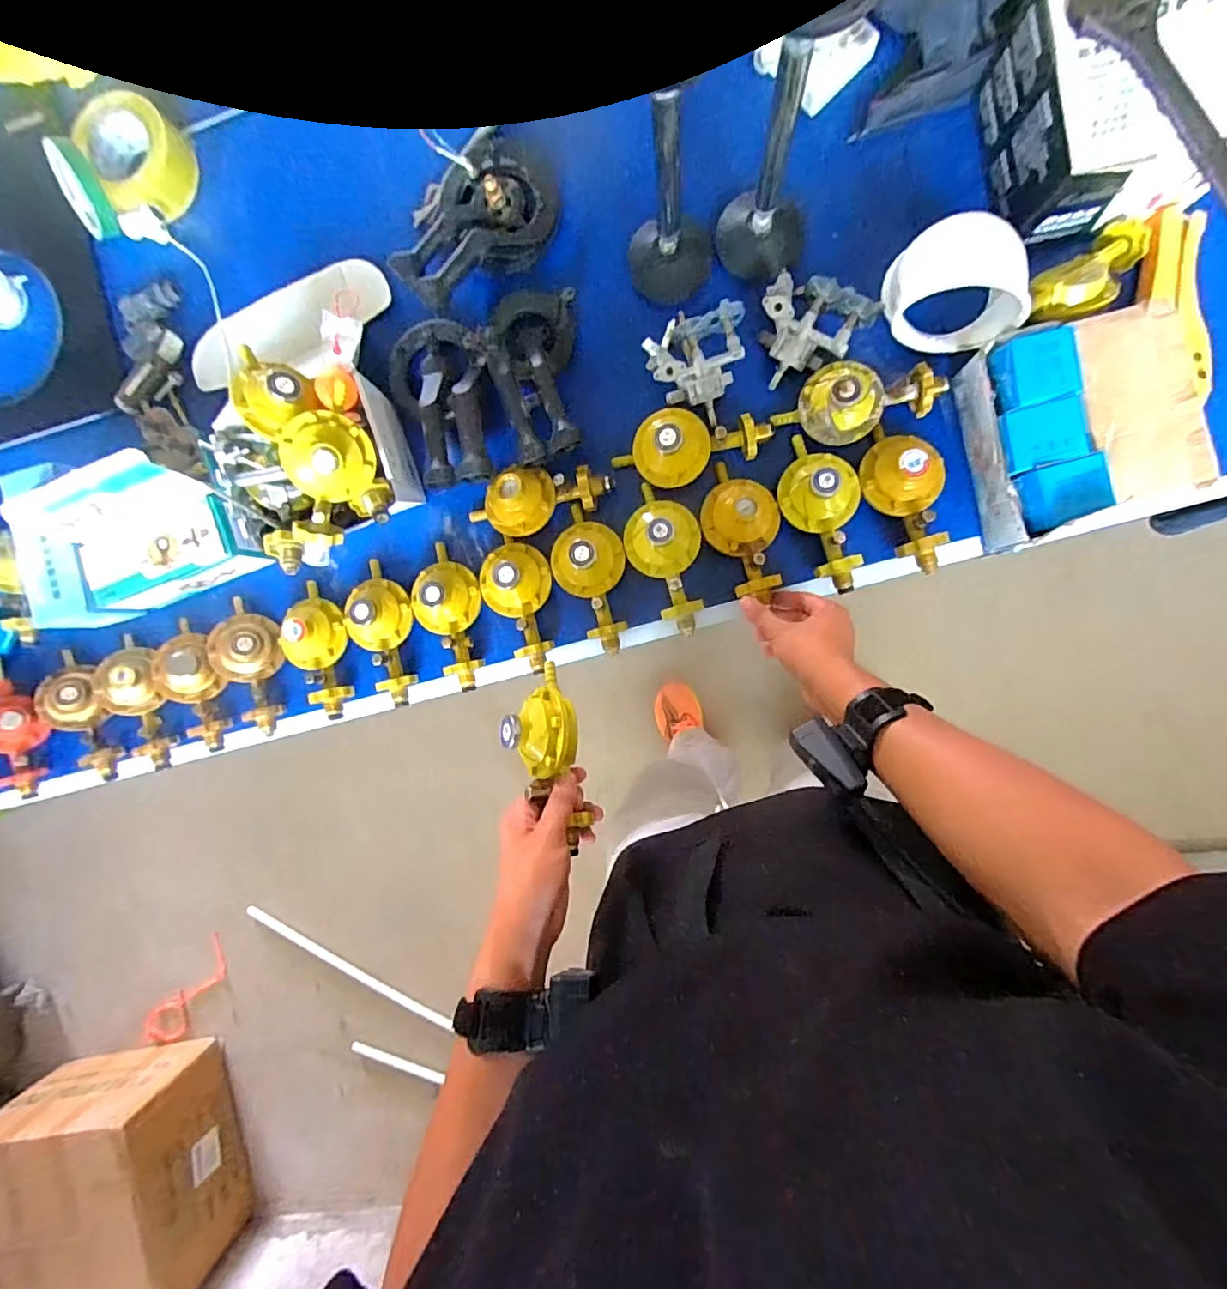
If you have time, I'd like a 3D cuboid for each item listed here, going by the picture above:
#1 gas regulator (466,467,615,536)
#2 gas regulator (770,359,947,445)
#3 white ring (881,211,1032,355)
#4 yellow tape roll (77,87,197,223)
[{"bbox_3d":[-0.087,-0.167,0.636,0.170,0.049,0.073,-21,90,7],"label":"gas regulator"},{"bbox_3d":[0.260,-0.263,0.582,0.169,0.045,0.084,-19,90,7],"label":"gas regulator"},{"bbox_3d":[0.348,-0.361,0.573,0.133,0.077,0.118,4,83,38],"label":"white ring"},{"bbox_3d":[-0.592,-0.606,0.699,0.118,0.059,0.129,0,92,7],"label":"yellow tape roll"}]

